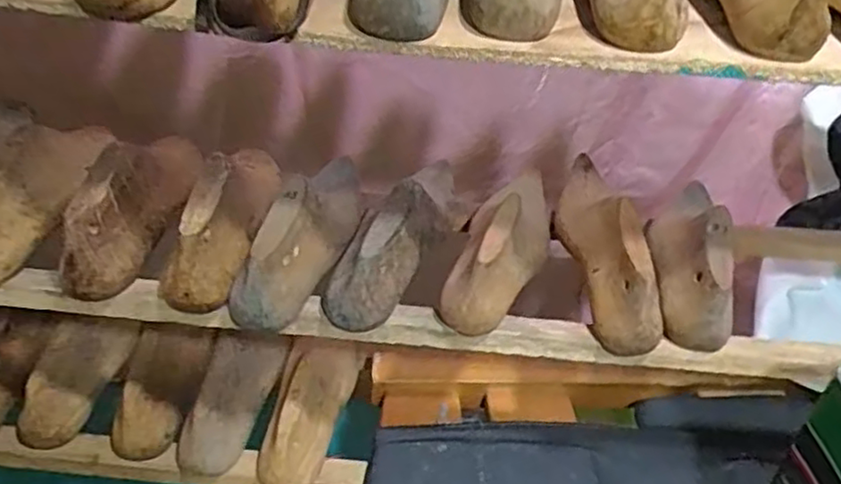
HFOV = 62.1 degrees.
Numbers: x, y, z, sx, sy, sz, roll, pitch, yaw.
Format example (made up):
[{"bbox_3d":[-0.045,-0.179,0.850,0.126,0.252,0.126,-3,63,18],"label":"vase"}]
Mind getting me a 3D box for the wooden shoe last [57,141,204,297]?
[{"bbox_3d":[-0.242,-0.032,0.583,0.057,0.074,0.179,11,36,5],"label":"wooden shoe last"}]

